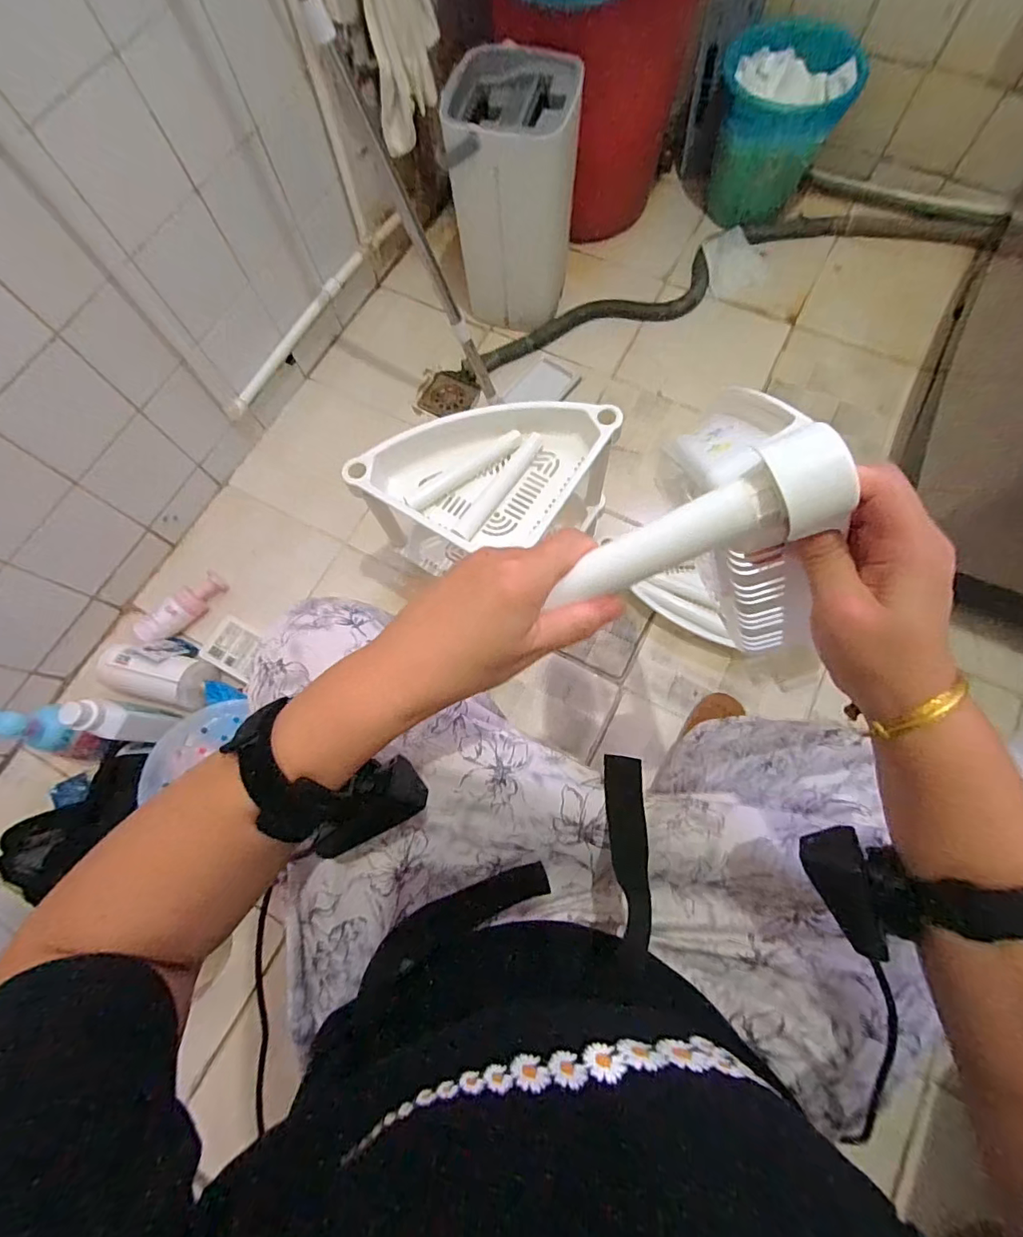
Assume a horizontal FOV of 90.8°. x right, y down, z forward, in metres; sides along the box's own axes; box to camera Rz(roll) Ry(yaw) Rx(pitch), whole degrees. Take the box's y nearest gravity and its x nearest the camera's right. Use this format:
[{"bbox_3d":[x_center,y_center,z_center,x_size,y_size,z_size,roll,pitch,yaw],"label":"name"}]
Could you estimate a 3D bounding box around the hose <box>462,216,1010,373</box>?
[{"bbox_3d":[0.480,-0.783,1.158,1.254,0.041,0.220,-15,73,-3],"label":"hose"}]

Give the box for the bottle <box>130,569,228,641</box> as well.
[{"bbox_3d":[-0.609,-0.018,0.940,0.046,0.051,0.170,38,77,12],"label":"bottle"}]

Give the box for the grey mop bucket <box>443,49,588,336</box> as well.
[{"bbox_3d":[0.006,-0.799,0.994,0.220,0.377,0.176,9,73,4],"label":"grey mop bucket"}]

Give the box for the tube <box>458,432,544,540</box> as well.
[{"bbox_3d":[-0.017,-0.186,0.699,0.030,0.024,0.175,34,76,11],"label":"tube"}]

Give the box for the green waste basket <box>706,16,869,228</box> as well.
[{"bbox_3d":[0.565,-1.061,1.114,0.268,0.262,0.278,18,74,7],"label":"green waste basket"}]

